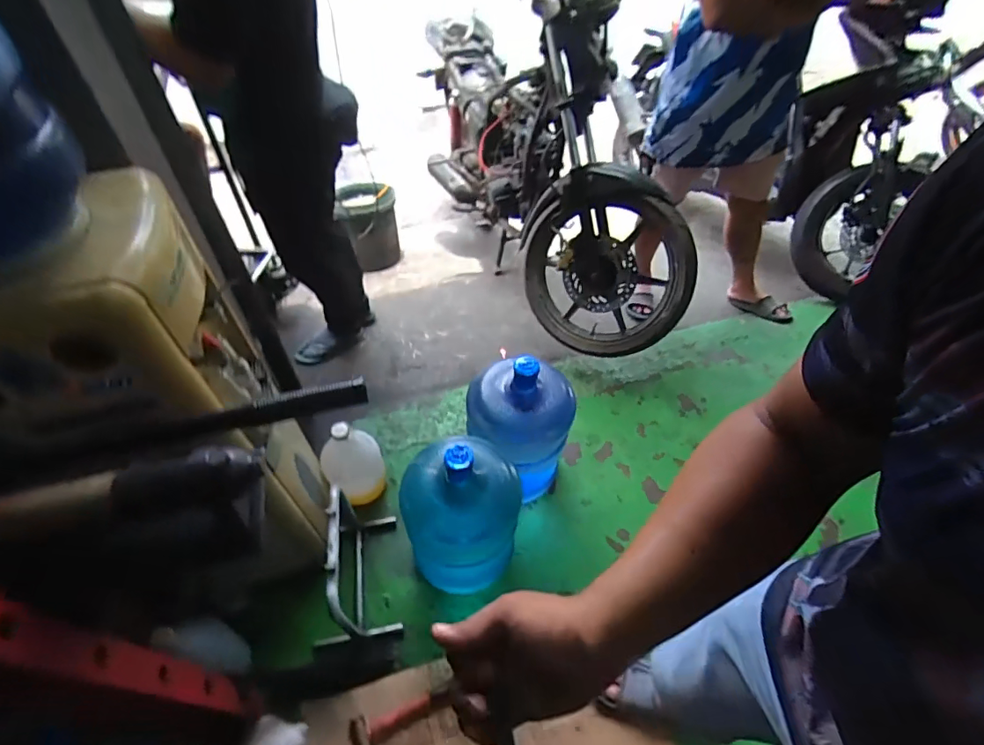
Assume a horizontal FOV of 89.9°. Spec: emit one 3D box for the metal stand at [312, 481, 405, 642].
[{"bbox_3d":[-0.317,0.420,1.112,0.183,0.299,0.309,-3,51,-4],"label":"metal stand"}]

